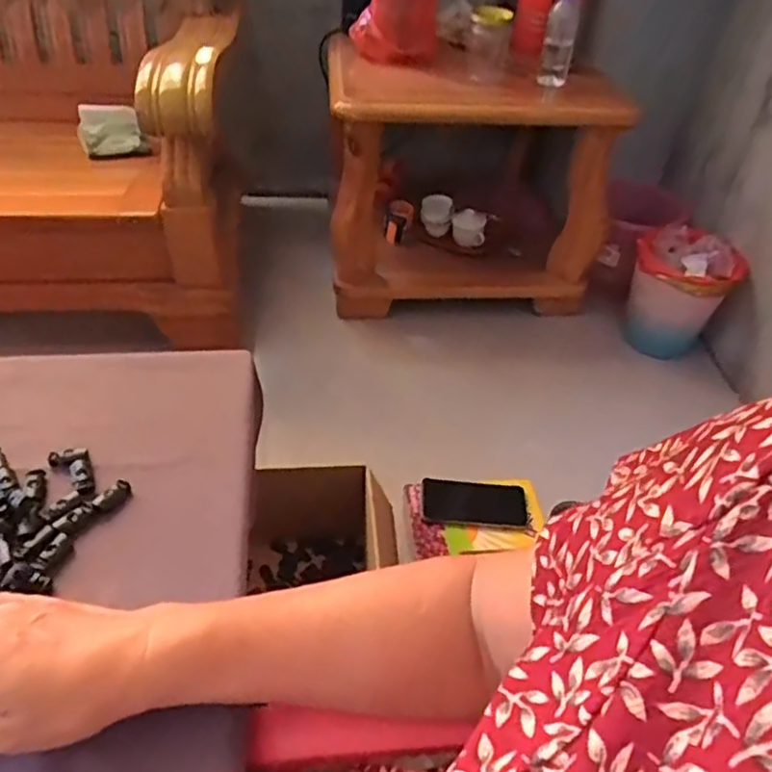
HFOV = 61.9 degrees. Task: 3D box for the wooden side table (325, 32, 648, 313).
[{"bbox_3d":[0.172,-0.485,1.526,0.594,0.450,0.470,-1,43,-5],"label":"wooden side table"}]

